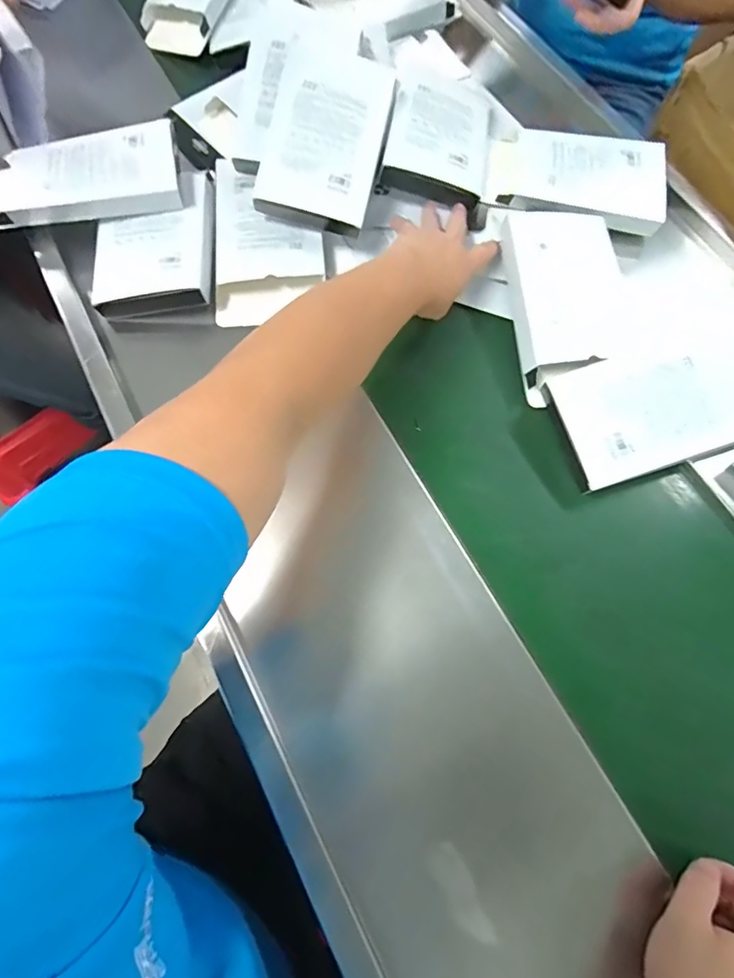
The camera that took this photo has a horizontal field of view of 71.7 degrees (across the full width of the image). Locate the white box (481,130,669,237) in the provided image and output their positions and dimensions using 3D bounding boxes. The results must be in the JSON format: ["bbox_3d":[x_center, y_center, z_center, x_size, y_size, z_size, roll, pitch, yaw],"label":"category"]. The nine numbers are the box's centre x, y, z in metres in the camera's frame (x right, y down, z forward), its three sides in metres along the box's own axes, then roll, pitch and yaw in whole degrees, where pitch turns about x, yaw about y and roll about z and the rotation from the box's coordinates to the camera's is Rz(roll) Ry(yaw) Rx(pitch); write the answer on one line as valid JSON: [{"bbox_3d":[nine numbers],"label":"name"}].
[{"bbox_3d":[0.252,-0.378,0.617,0.208,0.027,0.120,6,70,1],"label":"white box"}]

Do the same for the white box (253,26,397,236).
[{"bbox_3d":[-0.037,-0.390,0.567,0.116,0.029,0.217,21,80,-15],"label":"white box"}]

